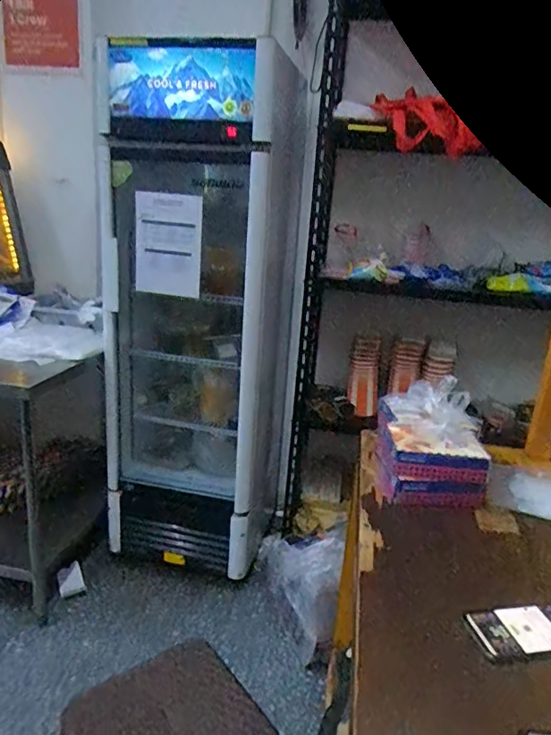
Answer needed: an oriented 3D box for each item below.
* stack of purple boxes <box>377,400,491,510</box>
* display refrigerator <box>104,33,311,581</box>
[{"bbox_3d":[0.304,0.167,1.061,0.189,0.116,0.215,4,17,0],"label":"stack of purple boxes"},{"bbox_3d":[-0.242,-0.160,1.864,0.564,1.568,0.658,7,17,8],"label":"display refrigerator"}]

